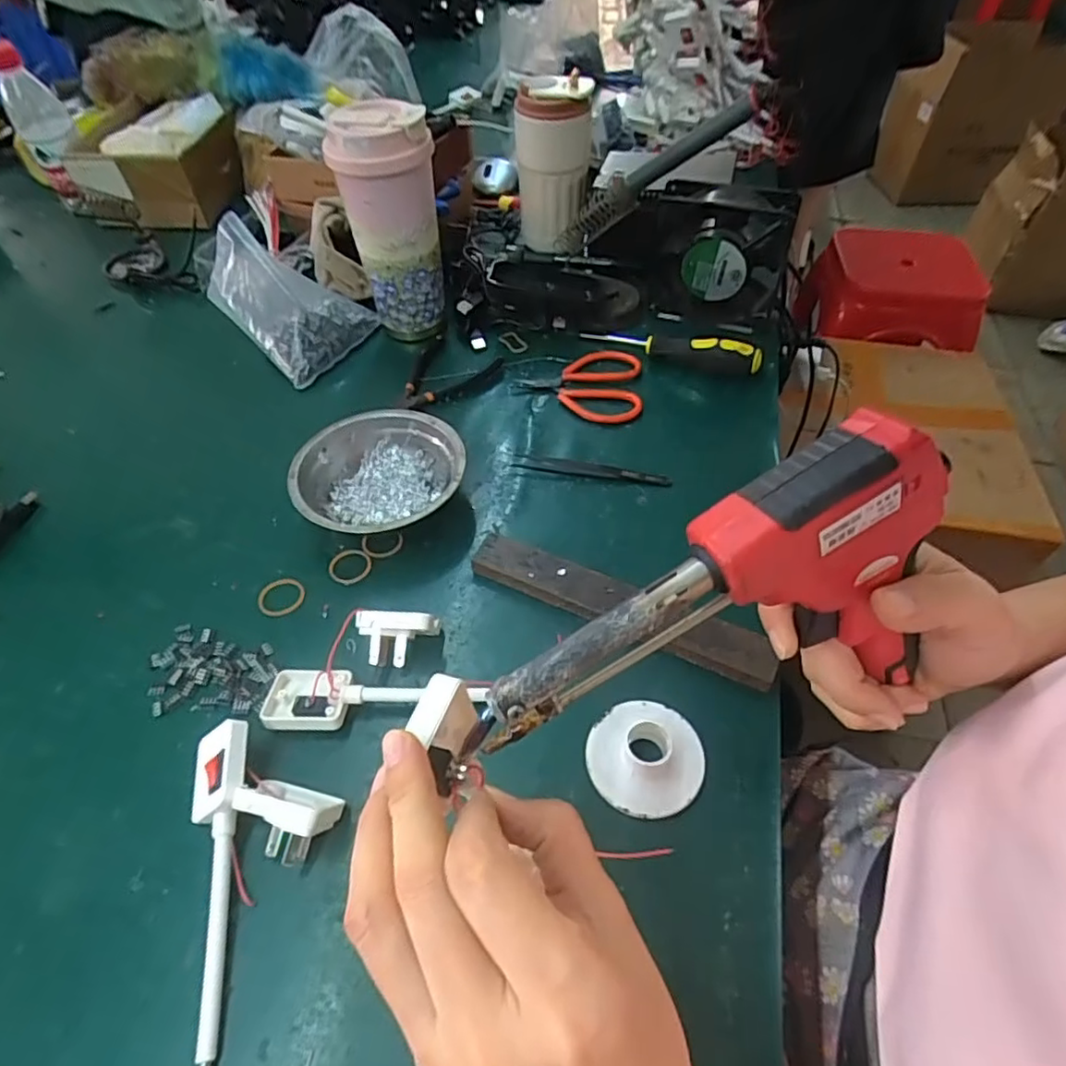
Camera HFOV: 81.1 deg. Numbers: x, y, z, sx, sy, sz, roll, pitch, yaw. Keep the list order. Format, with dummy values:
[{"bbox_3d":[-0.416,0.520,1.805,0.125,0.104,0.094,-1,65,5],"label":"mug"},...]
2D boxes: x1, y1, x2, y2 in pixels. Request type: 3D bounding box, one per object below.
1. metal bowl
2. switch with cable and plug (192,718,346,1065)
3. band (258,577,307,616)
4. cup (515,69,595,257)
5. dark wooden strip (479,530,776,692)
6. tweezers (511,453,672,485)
[{"bbox_3d":[-0.116,-0.039,0.482,0.126,0.040,0.118,0,52,0],"label":"metal bowl"},{"bbox_3d":[-0.136,0.189,0.293,0.075,0.033,0.202,-6,52,-4],"label":"switch with cable and plug"},{"bbox_3d":[-0.178,0.045,0.441,0.032,0.004,0.030,0,52,0],"label":"band"},{"bbox_3d":[0.020,-0.386,0.651,0.074,0.160,0.076,0,50,0],"label":"cup"},{"bbox_3d":[0.056,0.049,0.421,0.208,0.016,0.037,19,55,15],"label":"dark wooden strip"},{"bbox_3d":[0.047,-0.052,0.510,0.127,0.004,0.014,9,53,7],"label":"tweezers"}]

